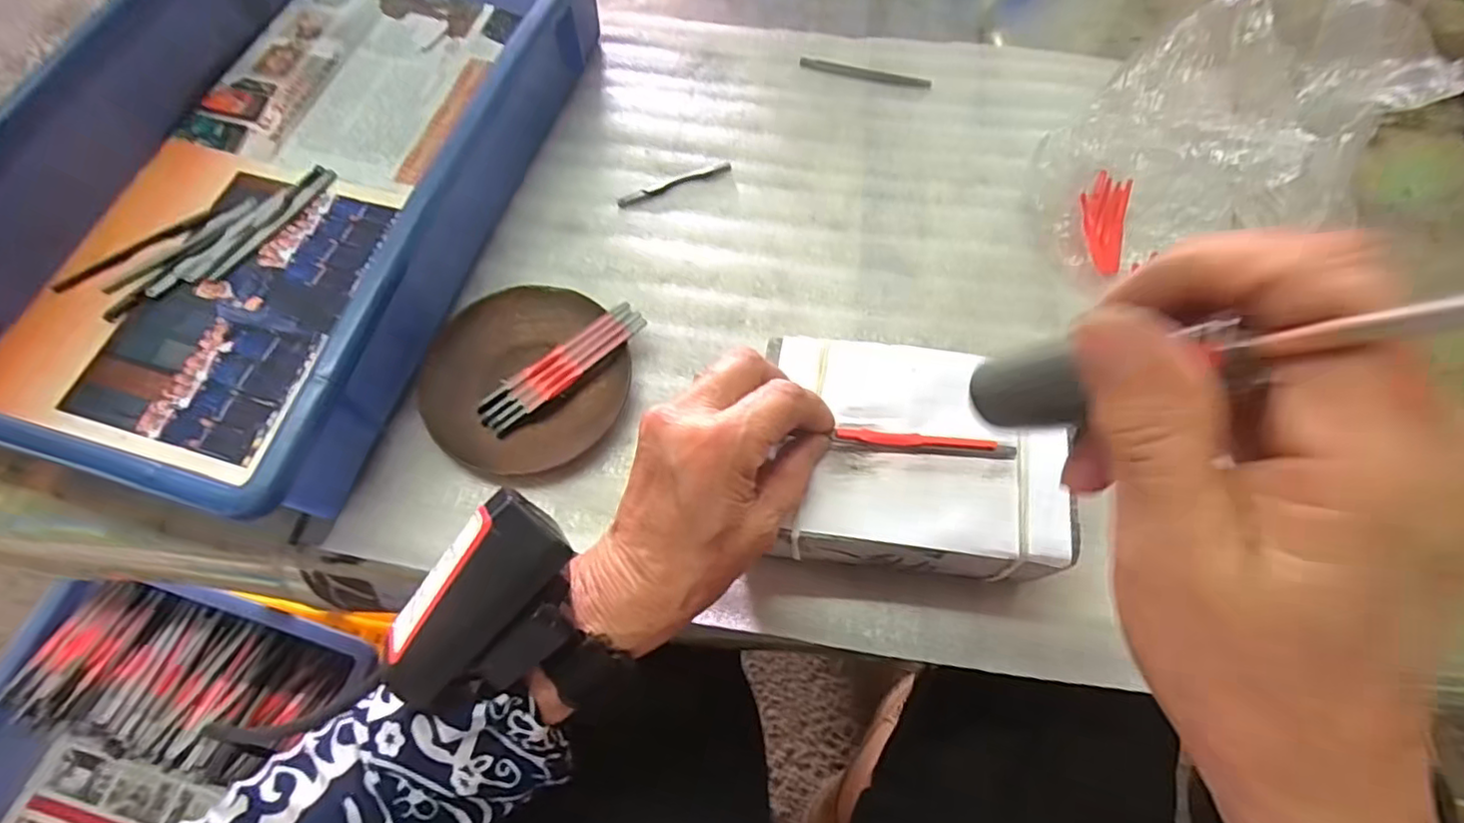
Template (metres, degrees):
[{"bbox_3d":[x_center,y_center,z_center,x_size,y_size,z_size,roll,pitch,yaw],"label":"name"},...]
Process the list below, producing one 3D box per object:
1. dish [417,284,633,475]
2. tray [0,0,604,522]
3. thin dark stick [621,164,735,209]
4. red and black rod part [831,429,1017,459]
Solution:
[{"bbox_3d":[-0.119,-0.019,0.362,0.112,0.014,0.109,0,67,0],"label":"dish"},{"bbox_3d":[-0.280,-0.164,0.392,0.282,0.072,0.420,15,67,6],"label":"tray"},{"bbox_3d":[-0.038,-0.154,0.427,0.080,0.004,0.009,-23,68,-10],"label":"thin dark stick"},{"bbox_3d":[0.086,0.015,0.284,0.078,0.010,0.006,5,66,5],"label":"red and black rod part"}]

